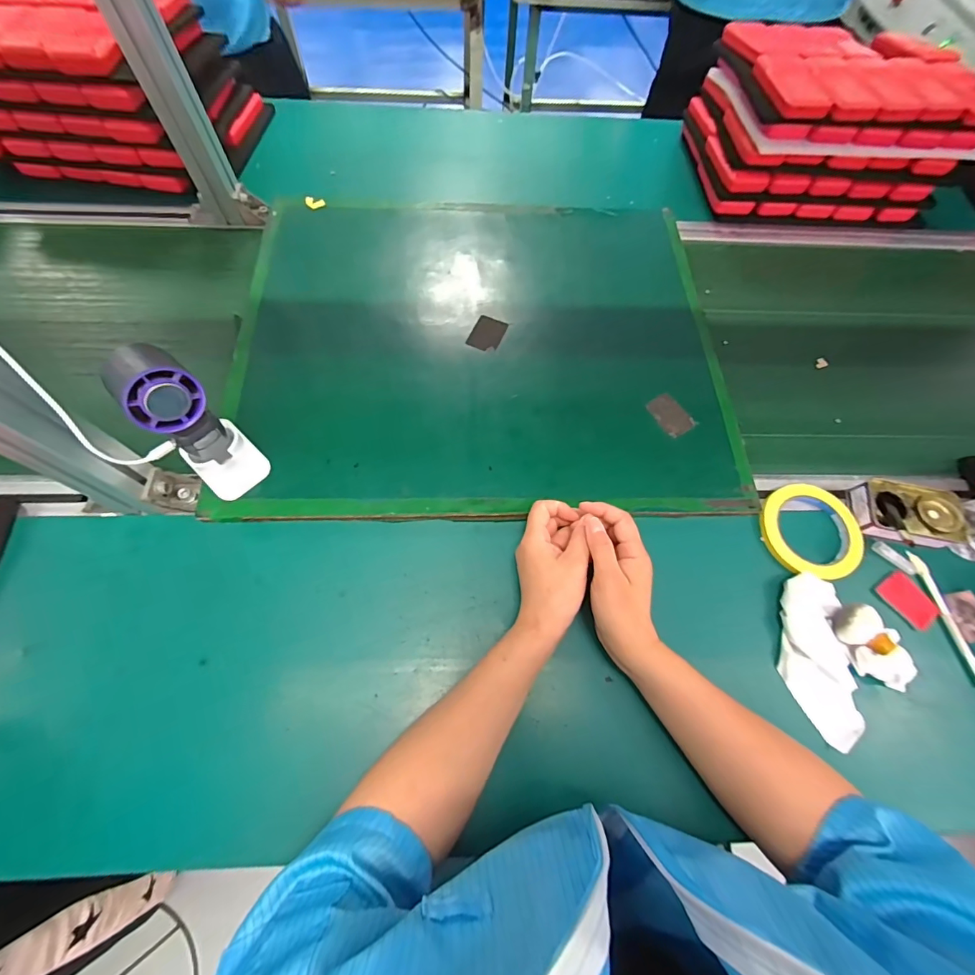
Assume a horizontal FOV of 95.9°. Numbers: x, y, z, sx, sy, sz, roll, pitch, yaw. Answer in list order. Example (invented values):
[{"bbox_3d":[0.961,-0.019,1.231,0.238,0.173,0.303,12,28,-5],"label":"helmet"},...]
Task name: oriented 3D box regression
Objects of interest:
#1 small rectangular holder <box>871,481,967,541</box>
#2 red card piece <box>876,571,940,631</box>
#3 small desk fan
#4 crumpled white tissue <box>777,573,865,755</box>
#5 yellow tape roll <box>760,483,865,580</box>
[{"bbox_3d":[0.468,0.026,0.485,0.099,0.035,0.064,6,68,1],"label":"small rectangular holder"},{"bbox_3d":[0.439,0.118,0.458,0.036,0.004,0.055,-37,75,-2],"label":"red card piece"},{"bbox_3d":[-0.277,-0.058,0.403,0.082,0.167,0.062,38,70,12],"label":"small desk fan"},{"bbox_3d":[0.320,0.164,0.422,0.064,0.019,0.152,1,68,-1],"label":"crumpled white tissue"},{"bbox_3d":[0.353,0.047,0.480,0.099,0.015,0.104,1,67,-3],"label":"yellow tape roll"}]

